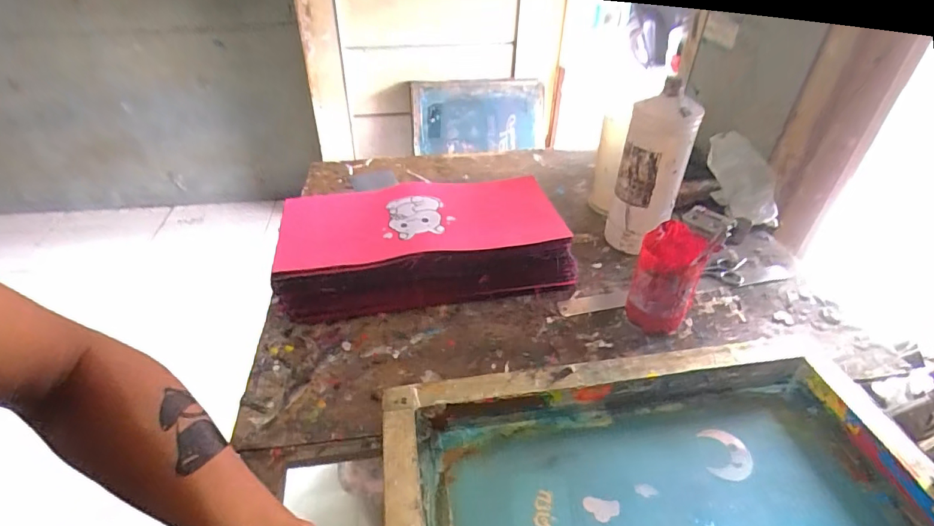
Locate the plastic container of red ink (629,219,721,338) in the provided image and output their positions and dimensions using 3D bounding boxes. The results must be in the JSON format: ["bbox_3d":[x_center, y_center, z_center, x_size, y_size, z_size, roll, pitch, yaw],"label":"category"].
[{"bbox_3d":[0.226,0.025,0.545,0.069,0.123,0.065,21,43,26],"label":"plastic container of red ink"}]

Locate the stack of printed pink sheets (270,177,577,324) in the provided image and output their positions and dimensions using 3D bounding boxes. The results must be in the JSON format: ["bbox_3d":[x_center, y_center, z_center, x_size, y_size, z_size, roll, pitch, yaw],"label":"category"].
[{"bbox_3d":[-0.060,-0.026,0.642,0.364,0.095,0.176,-6,38,-7],"label":"stack of printed pink sheets"}]

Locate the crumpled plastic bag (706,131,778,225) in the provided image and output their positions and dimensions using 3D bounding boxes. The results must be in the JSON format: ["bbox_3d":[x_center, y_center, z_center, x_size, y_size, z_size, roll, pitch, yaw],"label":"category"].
[{"bbox_3d":[0.408,-0.129,0.724,0.052,0.065,0.157,-9,69,-11],"label":"crumpled plastic bag"}]

